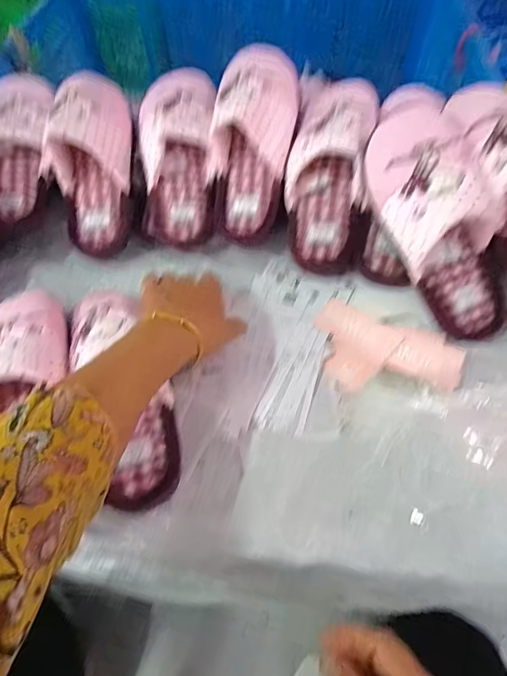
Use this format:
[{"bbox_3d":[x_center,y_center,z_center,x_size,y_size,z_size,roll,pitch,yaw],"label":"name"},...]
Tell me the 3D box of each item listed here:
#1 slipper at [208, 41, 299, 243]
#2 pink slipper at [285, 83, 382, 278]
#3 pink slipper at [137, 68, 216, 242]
[{"bbox_3d":[-0.006,-0.248,0.550,0.106,0.070,0.248,7,96,7],"label":"slipper"},{"bbox_3d":[0.089,-0.212,0.535,0.098,0.077,0.255,9,88,9],"label":"pink slipper"},{"bbox_3d":[-0.100,-0.249,0.578,0.116,0.085,0.261,0,86,3],"label":"pink slipper"}]

